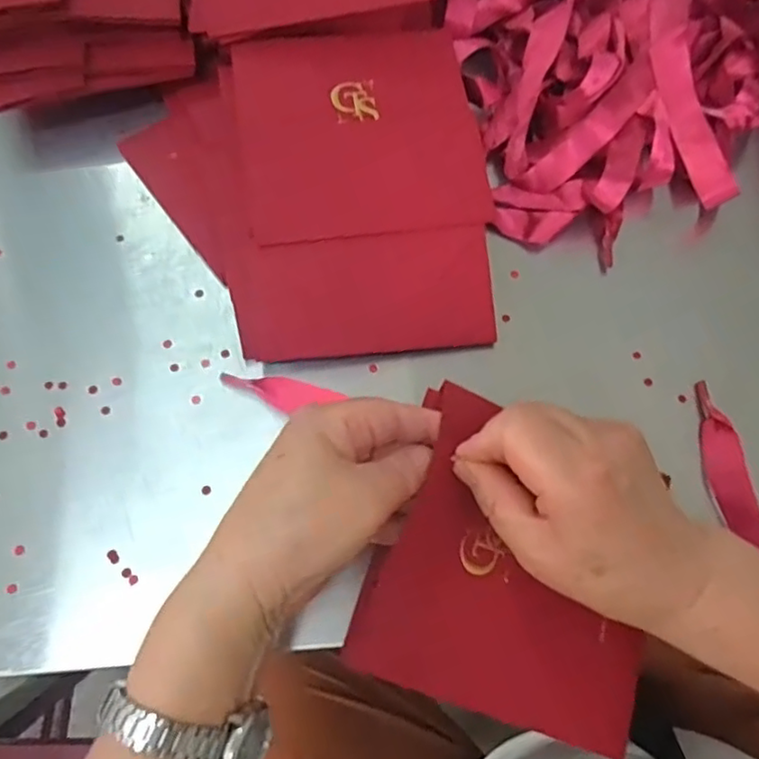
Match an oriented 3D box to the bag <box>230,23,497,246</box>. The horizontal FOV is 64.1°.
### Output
[{"bbox_3d":[-0.012,-0.152,0.369,0.138,0.007,0.134,-9,80,-1],"label":"bag"}]

